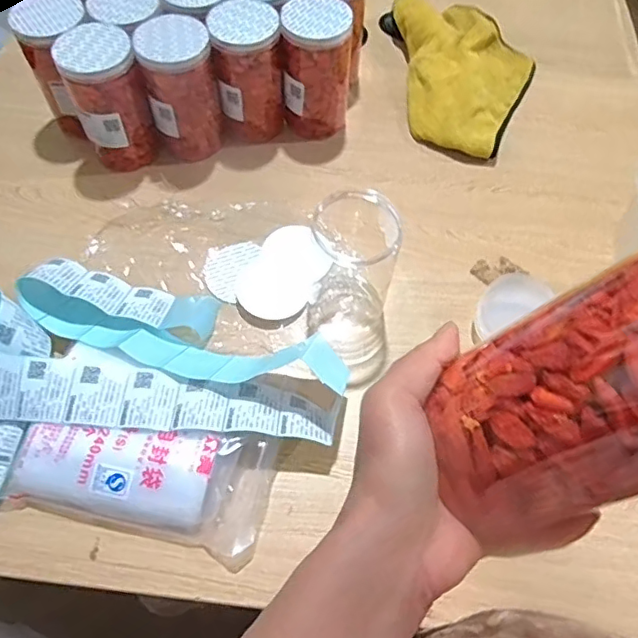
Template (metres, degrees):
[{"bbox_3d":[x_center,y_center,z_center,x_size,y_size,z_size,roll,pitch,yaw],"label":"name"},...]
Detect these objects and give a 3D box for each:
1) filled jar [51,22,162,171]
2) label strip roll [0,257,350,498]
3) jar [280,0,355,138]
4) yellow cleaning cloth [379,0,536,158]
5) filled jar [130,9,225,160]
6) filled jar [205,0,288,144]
[{"bbox_3d":[-0.249,-0.261,0.681,0.081,0.149,0.075,0,60,0],"label":"filled jar"},{"bbox_3d":[-0.181,0.033,0.565,0.379,0.074,0.239,-11,61,-6],"label":"label strip roll"},{"bbox_3d":[-0.001,-0.315,0.721,0.083,0.153,0.080,0,60,0],"label":"jar"},{"bbox_3d":[0.180,-0.357,0.814,0.237,0.051,0.267,18,62,10],"label":"yellow cleaning cloth"},{"bbox_3d":[-0.164,-0.277,0.688,0.077,0.147,0.075,0,60,0],"label":"filled jar"},{"bbox_3d":[-0.086,-0.306,0.711,0.086,0.148,0.076,-13,61,-7],"label":"filled jar"}]

